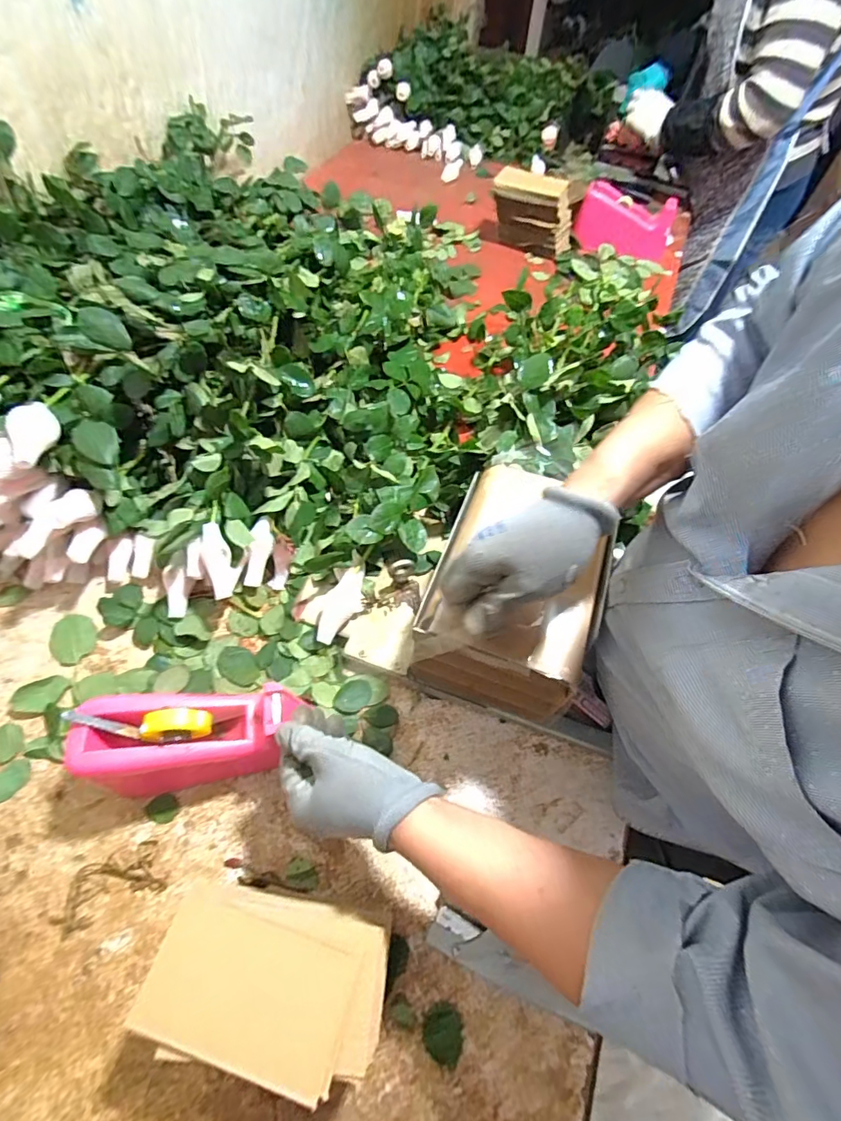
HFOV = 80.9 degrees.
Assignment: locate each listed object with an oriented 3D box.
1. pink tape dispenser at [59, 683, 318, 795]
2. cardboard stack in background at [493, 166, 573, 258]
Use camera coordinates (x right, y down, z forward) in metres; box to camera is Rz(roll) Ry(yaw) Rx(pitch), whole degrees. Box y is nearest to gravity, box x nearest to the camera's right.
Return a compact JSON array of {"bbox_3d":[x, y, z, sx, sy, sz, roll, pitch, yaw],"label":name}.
[{"bbox_3d":[-0.208,0.168,0.475,0.191,0.102,0.073,-5,58,-6],"label":"pink tape dispenser"},{"bbox_3d":[0.235,-0.725,1.037,0.176,0.127,0.047,17,60,6],"label":"cardboard stack in background"}]

